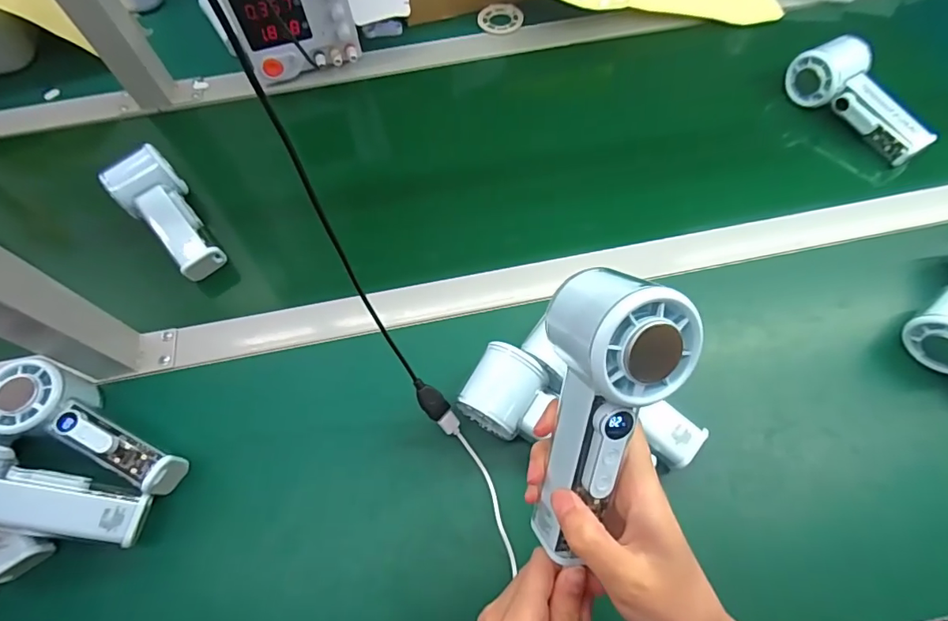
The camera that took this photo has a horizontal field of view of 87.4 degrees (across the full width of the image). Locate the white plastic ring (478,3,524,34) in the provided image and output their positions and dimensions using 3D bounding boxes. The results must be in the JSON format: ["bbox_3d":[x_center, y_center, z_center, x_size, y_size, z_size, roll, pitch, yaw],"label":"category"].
[{"bbox_3d":[0.035,-0.375,0.637,0.056,0.007,0.049,-7,65,-1],"label":"white plastic ring"}]

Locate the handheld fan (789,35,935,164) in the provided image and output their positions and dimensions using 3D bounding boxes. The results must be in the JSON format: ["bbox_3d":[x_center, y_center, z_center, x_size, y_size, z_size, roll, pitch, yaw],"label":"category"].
[{"bbox_3d":[0.406,-0.219,0.520,0.055,0.049,0.148,-24,67,-9],"label":"handheld fan"}]

